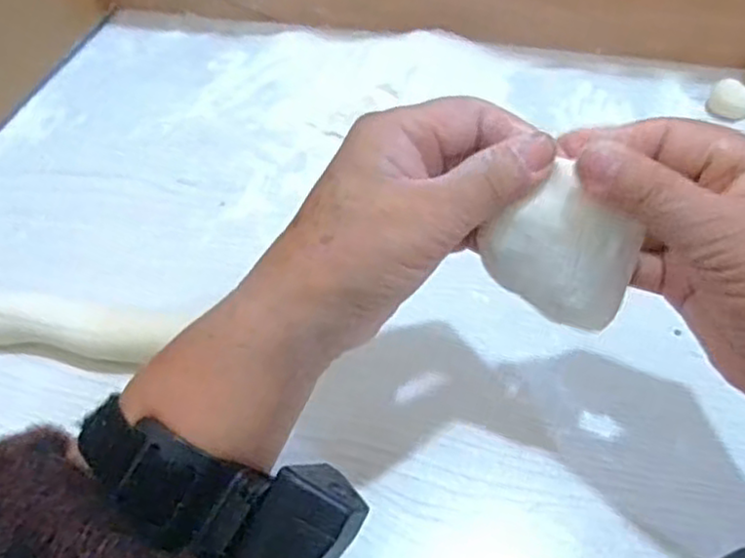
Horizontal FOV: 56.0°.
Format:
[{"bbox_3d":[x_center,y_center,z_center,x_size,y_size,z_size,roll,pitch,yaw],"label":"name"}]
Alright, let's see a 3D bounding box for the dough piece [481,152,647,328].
[{"bbox_3d":[0.080,-0.010,0.284,0.060,0.048,0.019,38,27,-1],"label":"dough piece"}]

